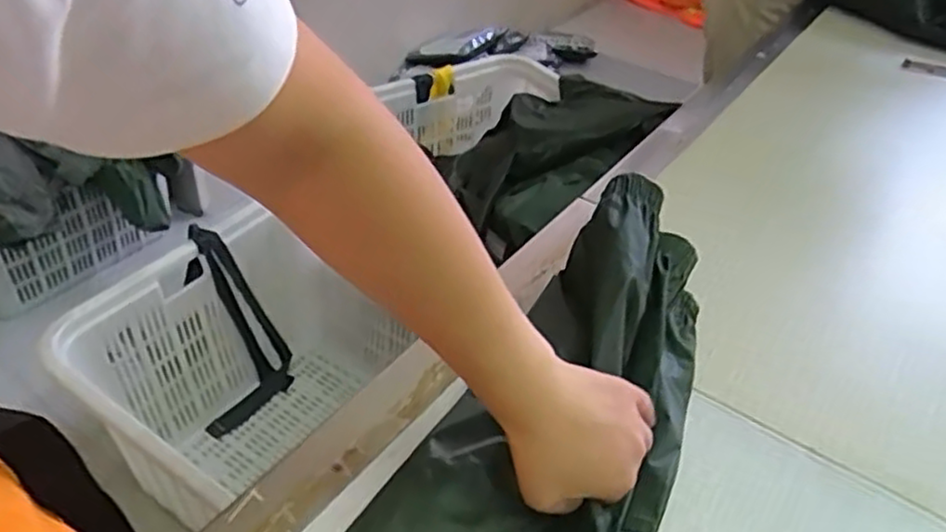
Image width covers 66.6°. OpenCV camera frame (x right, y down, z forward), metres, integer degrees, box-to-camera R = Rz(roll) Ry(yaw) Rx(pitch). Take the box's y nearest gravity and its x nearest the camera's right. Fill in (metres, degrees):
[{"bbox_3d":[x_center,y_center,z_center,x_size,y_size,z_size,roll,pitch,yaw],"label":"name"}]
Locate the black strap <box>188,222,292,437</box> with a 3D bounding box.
[{"bbox_3d":[-0.445,0.137,1.392,0.164,0.407,0.174,-5,41,-13],"label":"black strap"}]

